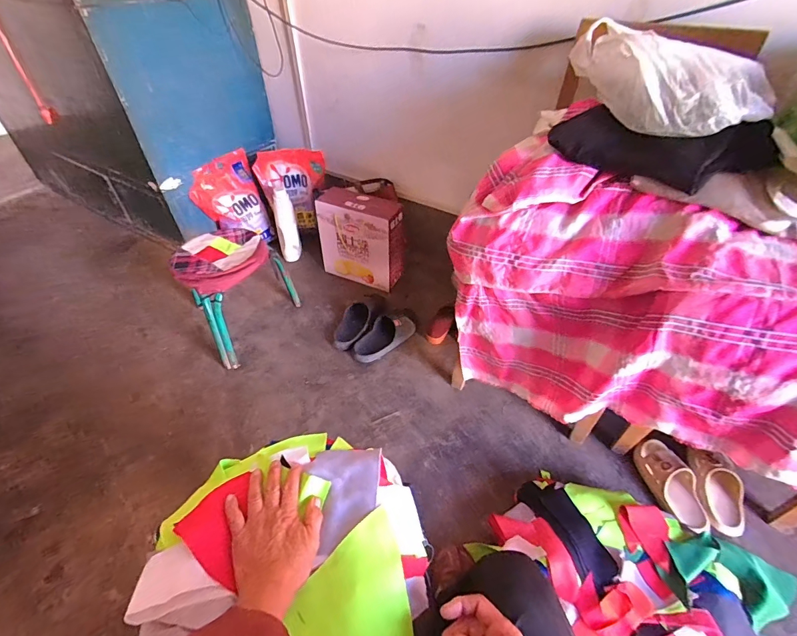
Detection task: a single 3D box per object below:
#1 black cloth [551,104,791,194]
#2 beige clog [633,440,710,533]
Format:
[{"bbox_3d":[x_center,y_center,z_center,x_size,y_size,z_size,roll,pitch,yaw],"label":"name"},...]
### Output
[{"bbox_3d":[0.463,-0.299,0.695,0.362,0.105,0.131,18,47,16],"label":"black cloth"},{"bbox_3d":[0.668,0.391,0.937,0.093,0.072,0.212,-13,46,-15],"label":"beige clog"}]

